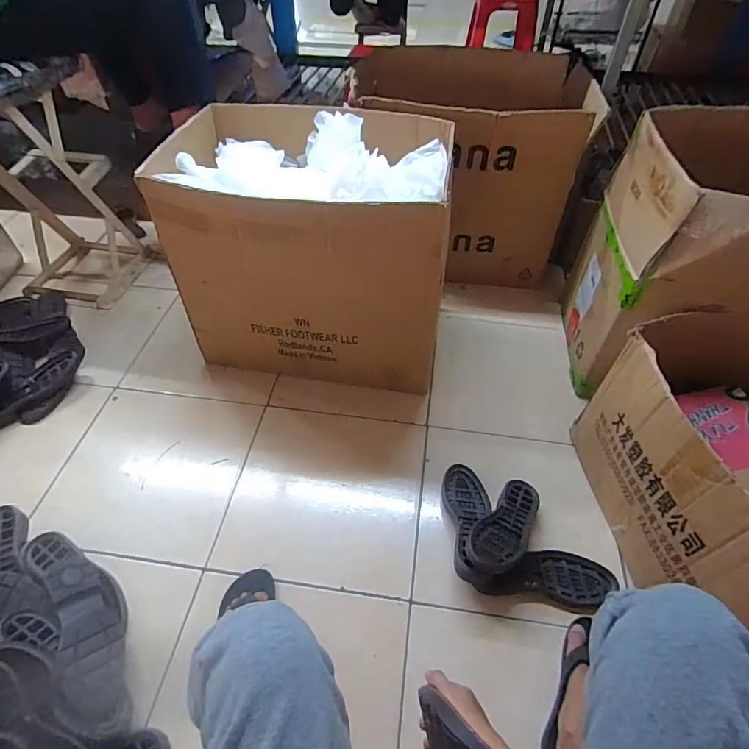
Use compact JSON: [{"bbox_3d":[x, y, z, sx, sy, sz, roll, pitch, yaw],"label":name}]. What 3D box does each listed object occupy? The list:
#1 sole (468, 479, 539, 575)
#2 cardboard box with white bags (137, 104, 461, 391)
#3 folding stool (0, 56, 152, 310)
[{"bbox_3d":[0.249,0.285,0.879,0.090,0.032,0.243,28,32,22],"label":"sole"},{"bbox_3d":[-0.133,-0.311,1.123,0.611,0.444,0.437,10,50,8],"label":"cardboard box with white bags"},{"bbox_3d":[-0.921,-0.533,1.266,0.327,0.567,0.312,8,49,6],"label":"folding stool"}]

